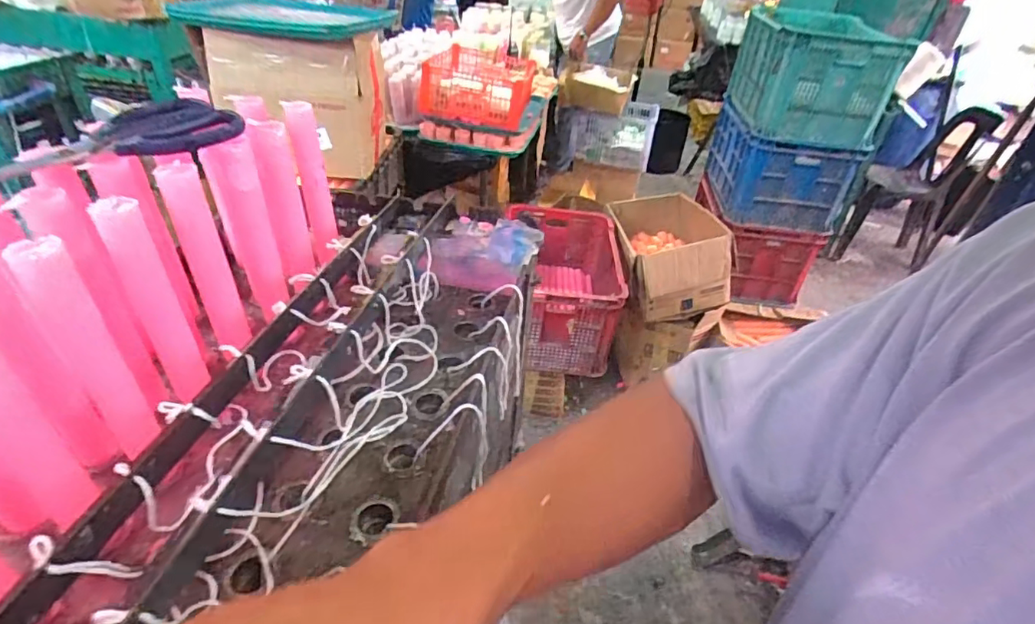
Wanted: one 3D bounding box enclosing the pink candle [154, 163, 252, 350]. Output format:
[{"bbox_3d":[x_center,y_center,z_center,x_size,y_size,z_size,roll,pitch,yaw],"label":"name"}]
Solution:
[{"bbox_3d":[-0.222,-0.036,0.395,0.028,0.138,0.022,-16,41,-27],"label":"pink candle"}]

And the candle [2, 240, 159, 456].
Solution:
[{"bbox_3d":[-0.242,0.025,0.313,0.019,0.141,0.027,29,42,29],"label":"candle"}]

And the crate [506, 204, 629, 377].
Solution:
[{"bbox_3d":[0.157,-0.090,1.749,0.315,0.345,0.501,4,36,-2],"label":"crate"}]

